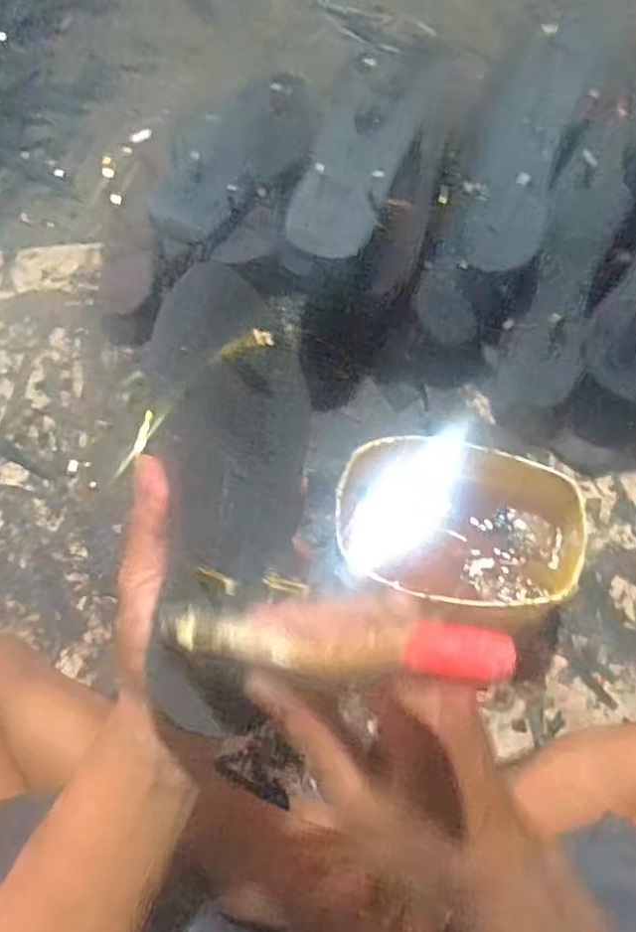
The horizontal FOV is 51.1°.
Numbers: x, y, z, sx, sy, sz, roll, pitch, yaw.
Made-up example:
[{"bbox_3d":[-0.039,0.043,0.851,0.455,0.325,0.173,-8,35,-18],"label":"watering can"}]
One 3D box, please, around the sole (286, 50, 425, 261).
[{"bbox_3d":[0.039,-0.281,0.599,0.081,0.032,0.259,13,69,10],"label":"sole"}]

